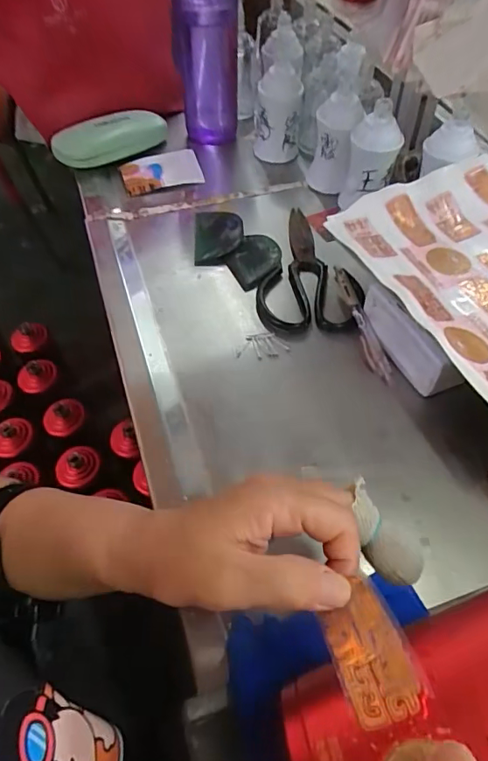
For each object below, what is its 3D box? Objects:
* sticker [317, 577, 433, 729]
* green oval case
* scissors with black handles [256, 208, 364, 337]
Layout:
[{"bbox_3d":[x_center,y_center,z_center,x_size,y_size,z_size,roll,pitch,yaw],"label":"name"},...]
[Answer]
[{"bbox_3d":[0.054,0.117,0.211,0.031,0.004,0.052,-31,41,7],"label":"sticker"},{"bbox_3d":[-0.168,-0.315,0.640,0.156,0.047,0.048,-37,61,-22],"label":"green oval case"},{"bbox_3d":[0.075,-0.119,0.518,0.100,0.011,0.182,8,55,8],"label":"scissors with black handles"}]

